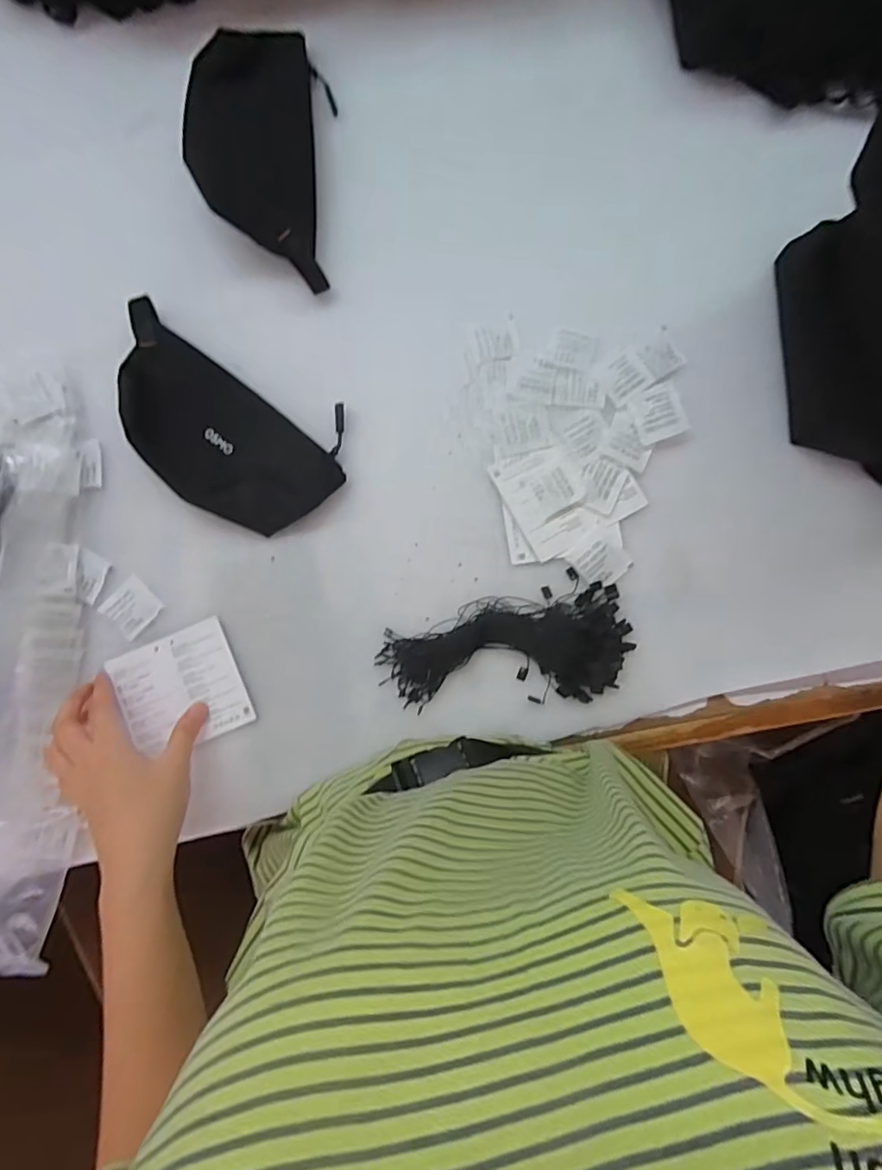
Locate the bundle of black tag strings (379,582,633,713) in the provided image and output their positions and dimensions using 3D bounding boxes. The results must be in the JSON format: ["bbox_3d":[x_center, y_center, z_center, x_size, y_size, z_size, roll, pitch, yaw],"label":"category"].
[{"bbox_3d":[0.053,0.053,0.439,0.191,0.019,0.082,-9,87,2],"label":"bundle of black tag strings"}]

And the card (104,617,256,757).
[{"bbox_3d":[-0.209,0.084,0.456,0.099,0.006,0.088,-22,89,1],"label":"card"}]

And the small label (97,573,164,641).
[{"bbox_3d":[-0.251,0.018,0.458,0.039,0.004,0.040,39,89,3],"label":"small label"}]

